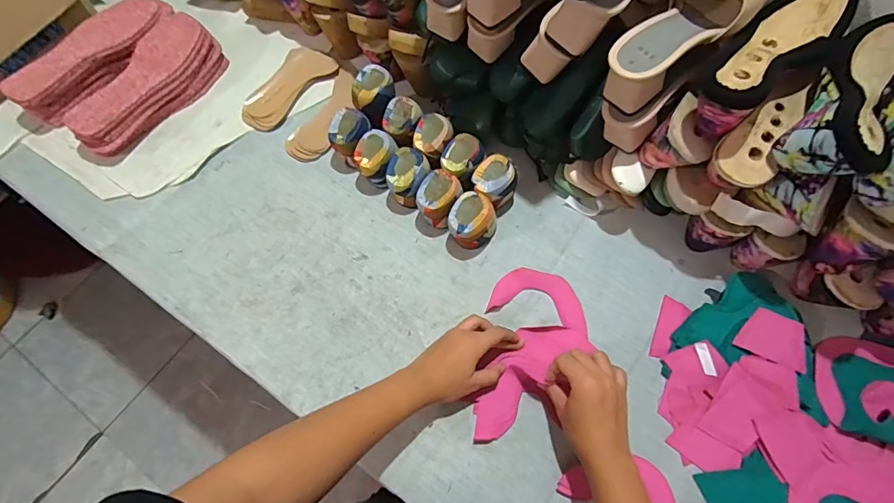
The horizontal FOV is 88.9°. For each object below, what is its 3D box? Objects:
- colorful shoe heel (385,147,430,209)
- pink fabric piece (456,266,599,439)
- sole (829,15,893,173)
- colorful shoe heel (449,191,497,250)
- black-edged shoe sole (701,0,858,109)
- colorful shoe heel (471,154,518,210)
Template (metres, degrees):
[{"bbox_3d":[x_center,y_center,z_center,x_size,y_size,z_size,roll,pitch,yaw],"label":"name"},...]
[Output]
[{"bbox_3d":[-0.051,-0.098,0.620,0.053,0.066,0.055,-1,69,2],"label":"colorful shoe heel"},{"bbox_3d":[0.102,0.120,0.546,0.120,0.024,0.207,14,67,5],"label":"pink fabric piece"},{"bbox_3d":[0.400,-0.154,0.434,0.064,0.051,0.216,31,59,13],"label":"sole"},{"bbox_3d":[0.034,-0.035,0.594,0.059,0.077,0.056,-1,69,2],"label":"colorful shoe heel"},{"bbox_3d":[0.339,-0.208,0.462,0.077,0.047,0.224,41,73,17],"label":"black-edged shoe sole"},{"bbox_3d":[0.062,-0.087,0.616,0.050,0.076,0.053,-1,69,2],"label":"colorful shoe heel"}]

